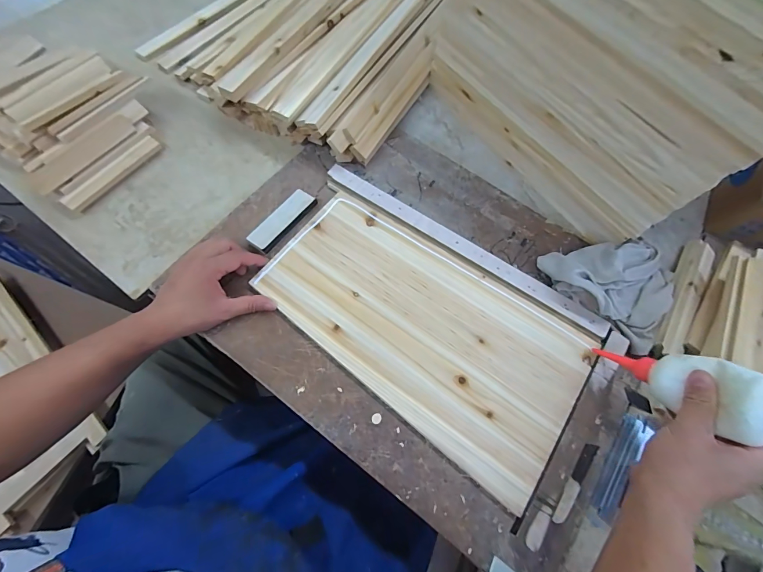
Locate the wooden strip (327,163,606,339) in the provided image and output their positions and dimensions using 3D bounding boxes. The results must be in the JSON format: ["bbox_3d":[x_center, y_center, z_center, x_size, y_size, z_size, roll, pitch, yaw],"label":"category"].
[{"bbox_3d":[0.114,-0.060,0.496,0.452,0.008,0.026,32,71,9],"label":"wooden strip"}]

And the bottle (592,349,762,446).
[{"bbox_3d":[0.317,0.103,0.370,0.050,0.158,0.052,-30,103,-13],"label":"bottle"}]

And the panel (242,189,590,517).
[{"bbox_3d":[0.051,0.045,0.454,0.417,0.010,0.217,36,72,11],"label":"panel"}]

